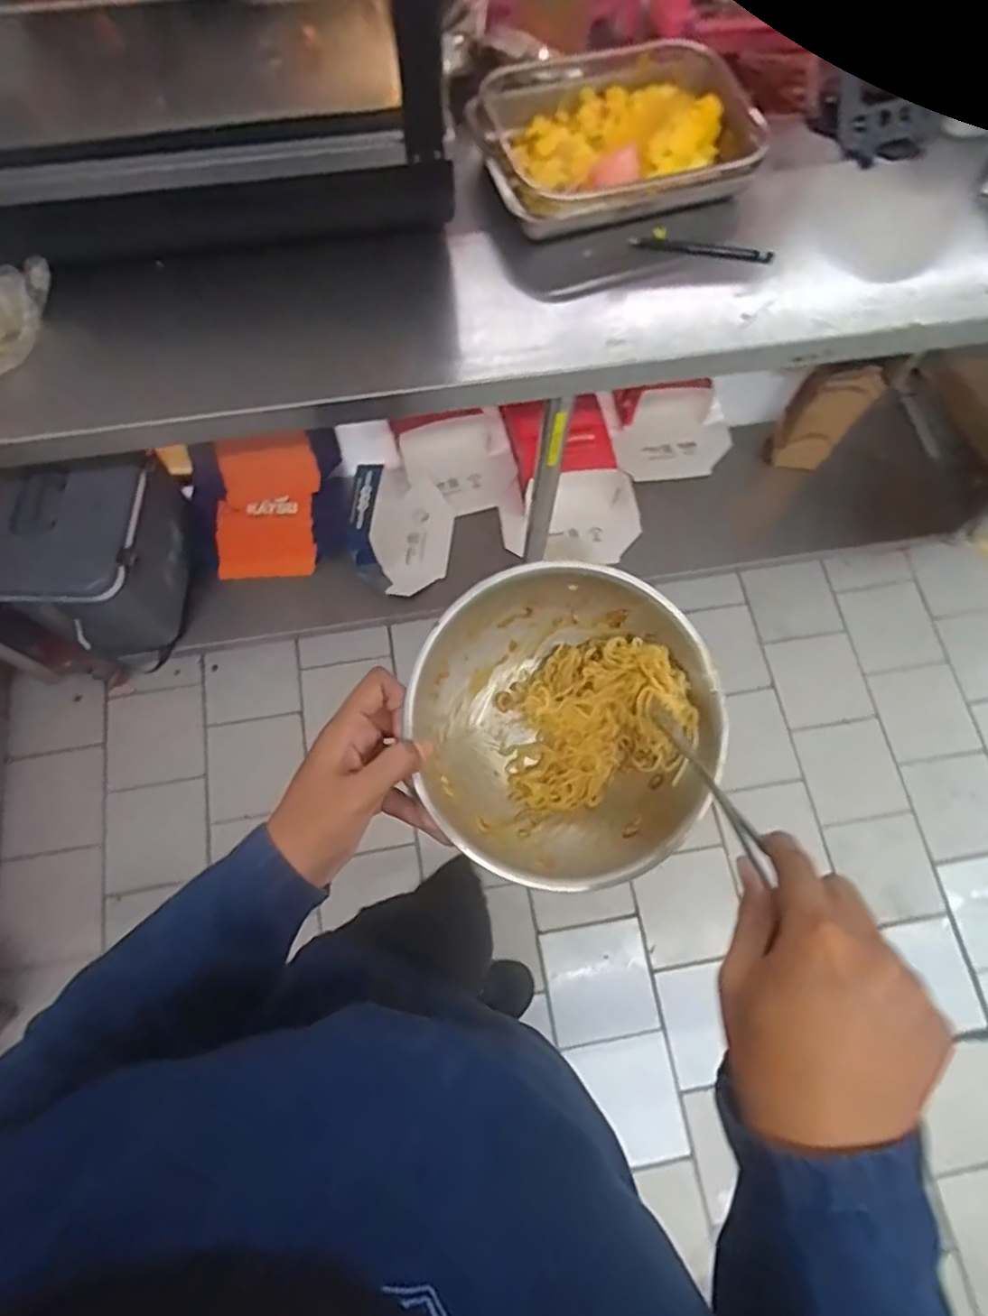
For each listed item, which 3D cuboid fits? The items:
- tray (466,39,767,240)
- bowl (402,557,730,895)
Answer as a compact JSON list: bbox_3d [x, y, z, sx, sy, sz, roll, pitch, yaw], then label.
[{"bbox_3d":[0.136,-0.607,0.781,0.307,0.055,0.245,-16,72,-6],"label":"tray"},{"bbox_3d":[0.047,0.048,0.438,0.183,0.105,0.186,0,71,-1],"label":"bowl"}]

